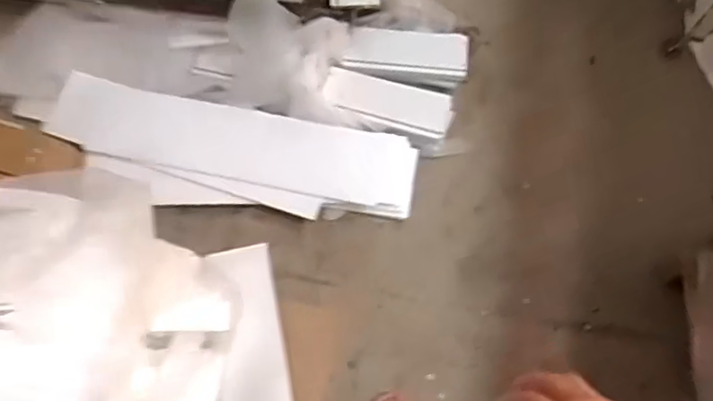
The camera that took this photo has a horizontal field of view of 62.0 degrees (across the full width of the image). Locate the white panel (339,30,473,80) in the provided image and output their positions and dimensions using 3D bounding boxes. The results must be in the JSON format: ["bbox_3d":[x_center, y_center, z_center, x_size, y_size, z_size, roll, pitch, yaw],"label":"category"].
[{"bbox_3d":[0.129,-0.360,1.461,0.311,0.011,0.102,1,100,-9],"label":"white panel"}]

